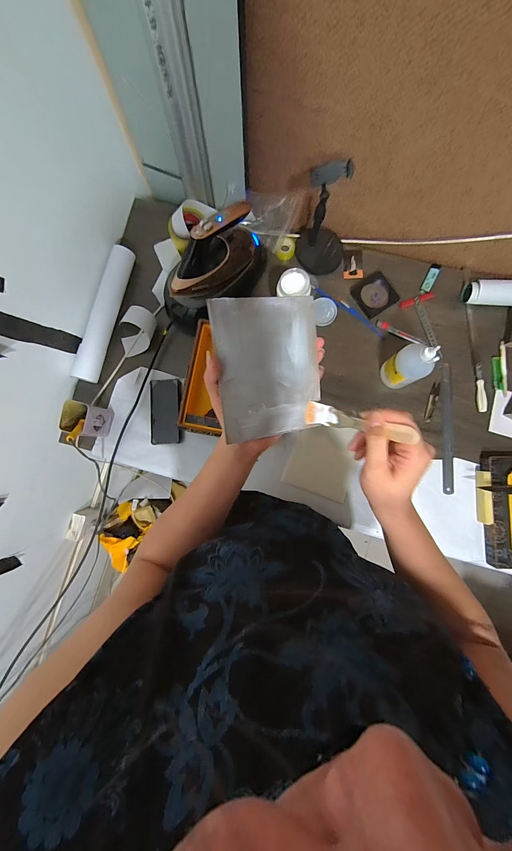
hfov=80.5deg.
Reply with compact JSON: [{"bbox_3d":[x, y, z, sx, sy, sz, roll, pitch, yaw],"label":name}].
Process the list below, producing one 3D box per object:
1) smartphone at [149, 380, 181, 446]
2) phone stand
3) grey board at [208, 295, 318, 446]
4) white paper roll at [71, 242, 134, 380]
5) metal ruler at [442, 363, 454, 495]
[{"bbox_3d":[-0.234,-0.037,0.779,0.071,0.015,0.169,-3,85,2],"label":"smartphone"},{"bbox_3d":[0.165,-0.477,0.690,0.123,0.251,0.129,12,86,3],"label":"phone stand"},{"bbox_3d":[0.018,-0.069,0.368,0.131,0.005,0.162,-11,103,-20],"label":"grey board"},{"bbox_3d":[-0.396,-0.288,0.788,0.057,0.051,0.357,16,86,3],"label":"white paper roll"},{"bbox_3d":[0.480,0.005,0.753,0.031,0.009,0.324,3,85,2],"label":"metal ruler"}]

